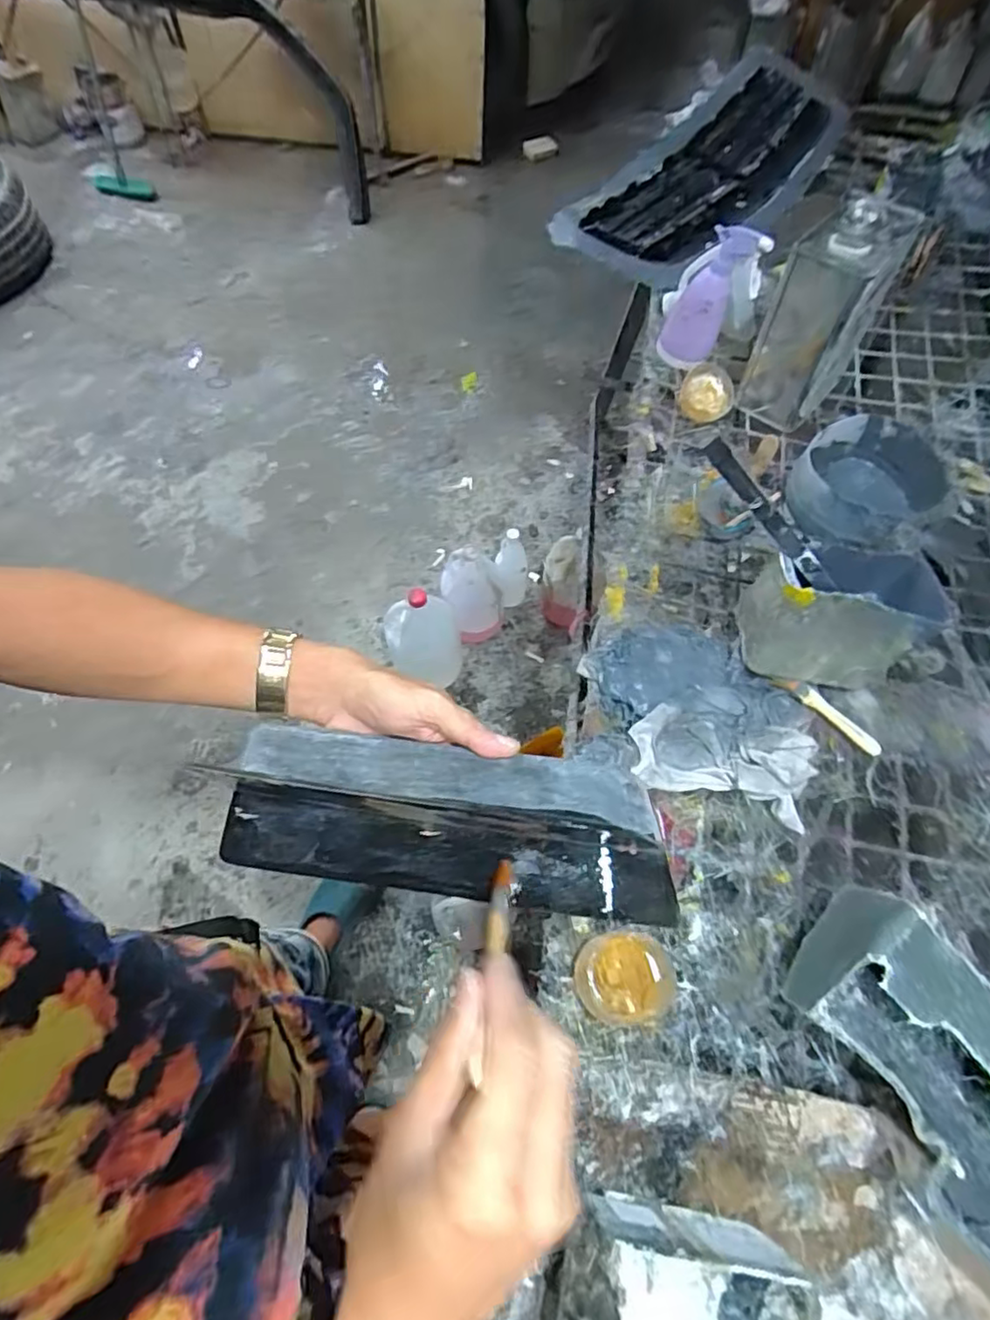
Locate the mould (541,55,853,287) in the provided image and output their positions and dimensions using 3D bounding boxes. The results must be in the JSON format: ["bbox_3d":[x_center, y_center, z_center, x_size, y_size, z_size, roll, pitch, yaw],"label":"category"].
[{"bbox_3d":[0.401,-0.900,1.153,0.285,0.116,0.612,39,68,17],"label":"mould"}]

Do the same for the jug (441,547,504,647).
[{"bbox_3d":[-0.056,-0.146,1.531,0.148,0.261,0.135,3,63,0],"label":"jug"}]

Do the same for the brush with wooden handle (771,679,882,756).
[{"bbox_3d":[0.392,0.063,0.742,0.136,0.023,0.023,37,68,16],"label":"brush with wooden handle"}]

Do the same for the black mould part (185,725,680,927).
[{"bbox_3d":[-0.033,0.098,0.385,0.272,0.029,0.088,7,63,8],"label":"black mould part"}]

